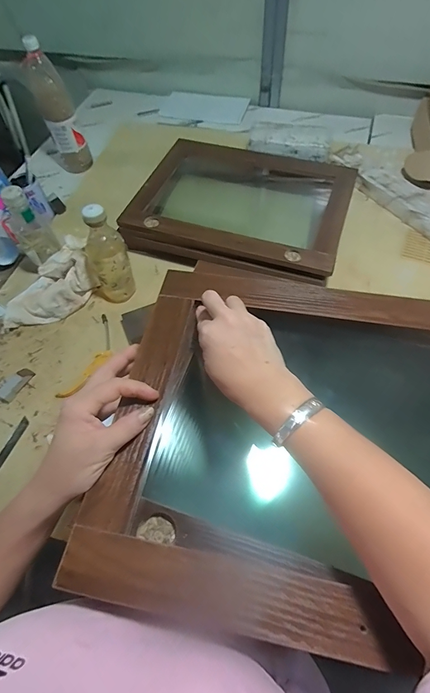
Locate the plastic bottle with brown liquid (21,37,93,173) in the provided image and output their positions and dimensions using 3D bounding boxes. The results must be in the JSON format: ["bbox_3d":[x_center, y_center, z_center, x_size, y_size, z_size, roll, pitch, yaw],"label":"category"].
[{"bbox_3d":[-0.417,-0.613,0.921,0.094,0.289,0.072,-14,59,-5],"label":"plastic bottle with brown liquid"}]

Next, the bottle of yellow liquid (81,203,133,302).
[{"bbox_3d":[-0.217,-0.178,0.688,0.088,0.213,0.071,-23,60,-10],"label":"bottle of yellow liquid"}]

